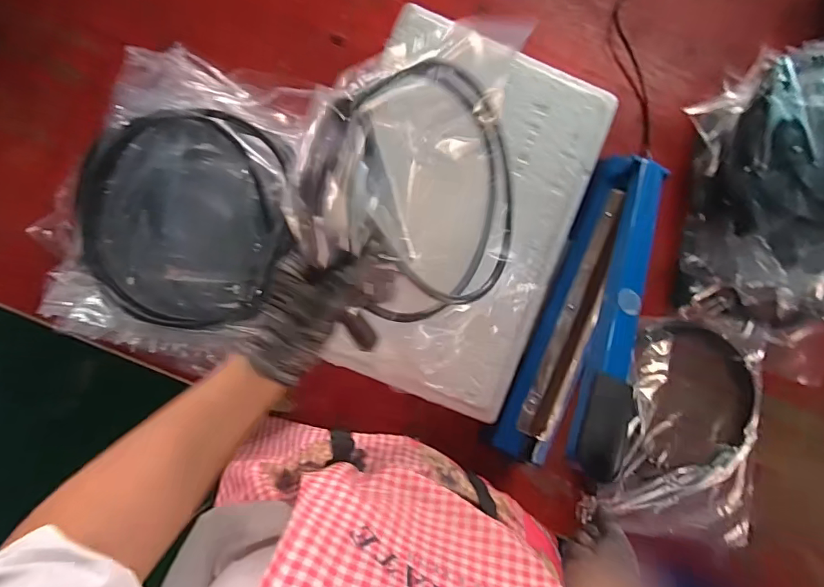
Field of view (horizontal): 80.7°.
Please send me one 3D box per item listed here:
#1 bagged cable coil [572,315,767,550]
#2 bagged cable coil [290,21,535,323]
[{"bbox_3d":[0.358,0.178,0.635,0.193,0.036,0.276,12,87,-6],"label":"bagged cable coil"},{"bbox_3d":[0.015,-0.085,0.423,0.239,0.050,0.238,-25,129,-36],"label":"bagged cable coil"}]

